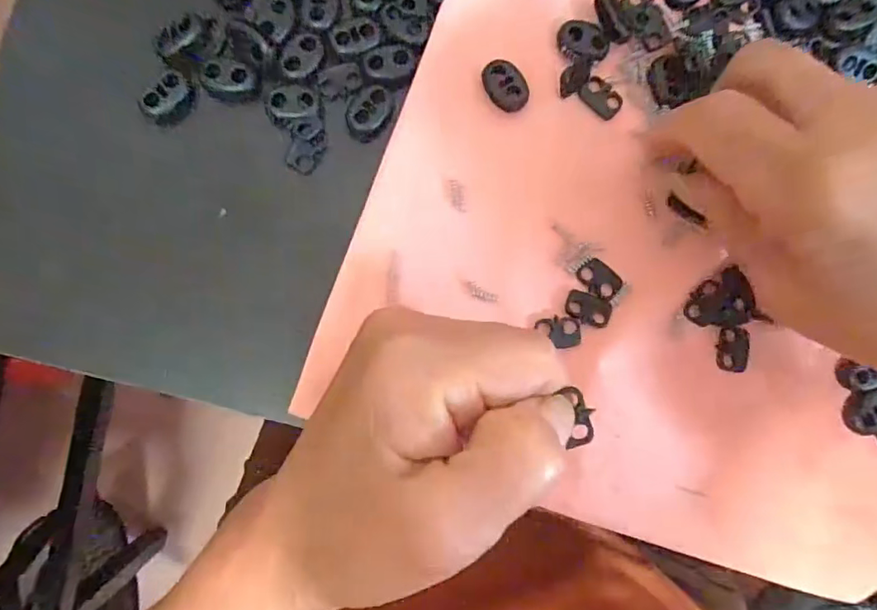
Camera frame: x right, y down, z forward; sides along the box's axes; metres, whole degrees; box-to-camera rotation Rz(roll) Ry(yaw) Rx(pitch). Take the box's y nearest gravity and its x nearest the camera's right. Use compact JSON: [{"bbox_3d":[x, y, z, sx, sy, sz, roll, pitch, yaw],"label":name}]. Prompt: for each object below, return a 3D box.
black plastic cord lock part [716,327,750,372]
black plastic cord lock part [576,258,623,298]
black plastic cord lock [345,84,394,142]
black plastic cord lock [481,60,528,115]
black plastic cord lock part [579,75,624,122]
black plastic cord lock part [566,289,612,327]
[{"bbox_3d":[0.120,0.018,0.214,0.013,0.004,0.018,3,86,-4],"label":"black plastic cord lock part"},{"bbox_3d":[0.065,-0.011,0.213,0.018,0.004,0.012,40,85,0],"label":"black plastic cord lock part"},{"bbox_3d":[-0.027,-0.077,0.211,0.016,0.004,0.022,37,85,-1],"label":"black plastic cord lock"},{"bbox_3d":[0.027,-0.088,0.213,0.015,0.004,0.022,-33,89,-5],"label":"black plastic cord lock"},{"bbox_3d":[0.068,-0.086,0.219,0.018,0.004,0.013,41,85,0],"label":"black plastic cord lock part"},{"bbox_3d":[0.060,0.001,0.212,0.018,0.004,0.013,21,85,-2],"label":"black plastic cord lock part"}]

